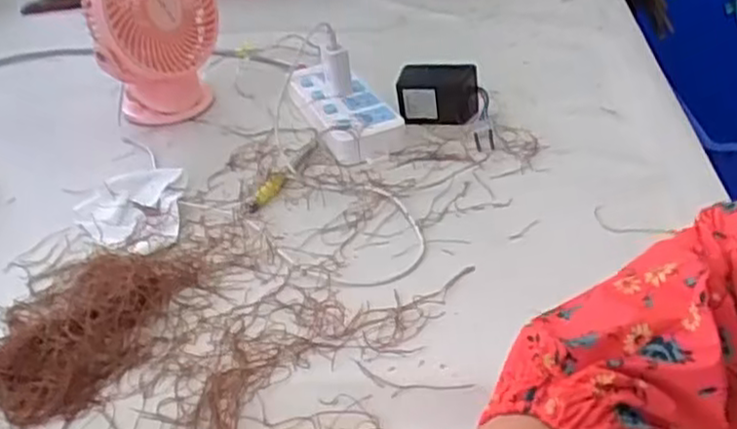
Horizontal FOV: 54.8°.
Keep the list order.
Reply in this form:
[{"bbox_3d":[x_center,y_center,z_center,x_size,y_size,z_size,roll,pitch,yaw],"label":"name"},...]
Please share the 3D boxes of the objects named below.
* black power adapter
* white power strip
[{"bbox_3d":[0.071,-0.121,0.721,0.078,0.052,0.044,-4,34,6],"label":"black power adapter"},{"bbox_3d":[-0.032,-0.118,0.751,0.072,0.033,0.204,-17,35,-14],"label":"white power strip"}]

